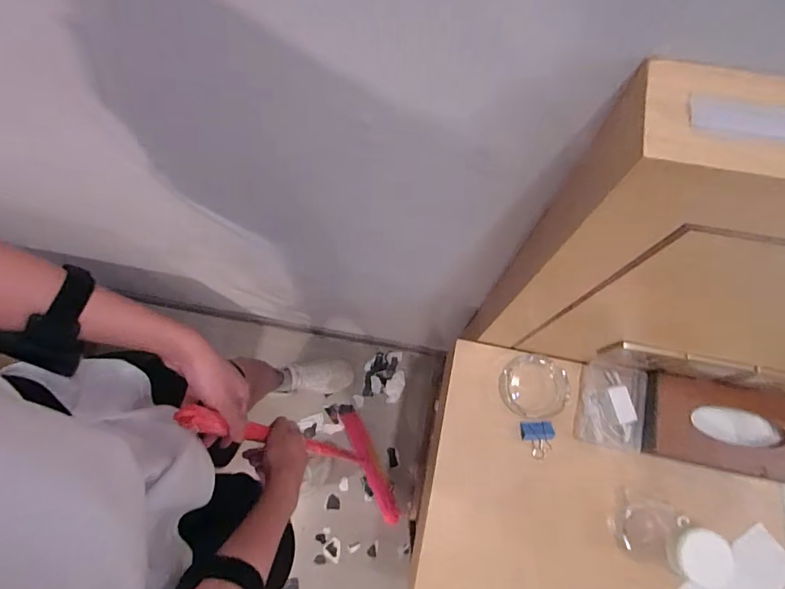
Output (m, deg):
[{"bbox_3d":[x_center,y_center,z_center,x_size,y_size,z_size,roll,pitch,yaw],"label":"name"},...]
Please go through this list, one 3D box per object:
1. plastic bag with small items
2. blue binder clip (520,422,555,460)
[{"bbox_3d":[0.343,0.176,0.679,0.092,0.024,0.124,11,74,4],"label":"plastic bag with small items"},{"bbox_3d":[0.231,0.233,0.690,0.045,0.030,0.056,-2,74,0],"label":"blue binder clip"}]

